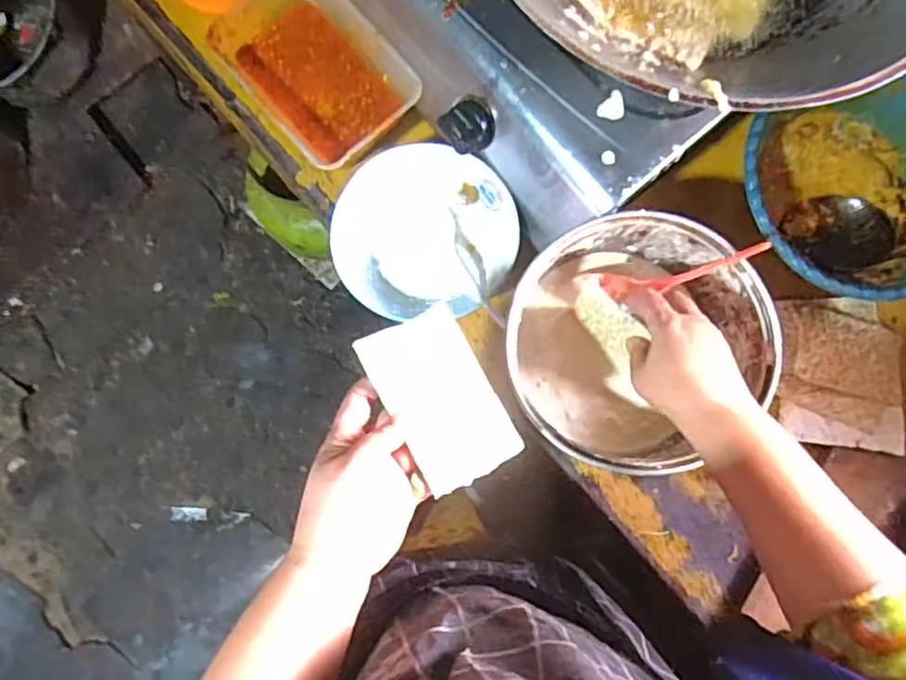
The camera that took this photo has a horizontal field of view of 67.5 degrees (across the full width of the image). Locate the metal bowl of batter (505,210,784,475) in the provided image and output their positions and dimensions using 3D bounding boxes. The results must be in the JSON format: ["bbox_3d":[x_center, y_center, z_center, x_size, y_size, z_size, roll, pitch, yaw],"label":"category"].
[{"bbox_3d":[0.144,0.005,0.572,0.192,0.110,0.199,0,85,-4],"label":"metal bowl of batter"}]

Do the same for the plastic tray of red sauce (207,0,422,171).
[{"bbox_3d":[-0.126,-0.245,0.614,0.121,0.045,0.181,-41,89,-7],"label":"plastic tray of red sauce"}]

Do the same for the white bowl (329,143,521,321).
[{"bbox_3d":[-0.027,-0.096,0.614,0.160,0.041,0.156,0,85,-4],"label":"white bowl"}]

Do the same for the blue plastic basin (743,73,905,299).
[{"bbox_3d":[0.361,-0.134,0.614,0.215,0.068,0.201,0,85,-4],"label":"blue plastic basin"}]

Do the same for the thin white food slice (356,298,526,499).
[{"bbox_3d":[-0.007,0.040,0.457,0.069,0.014,0.115,-28,87,-7],"label":"thin white food slice"}]

